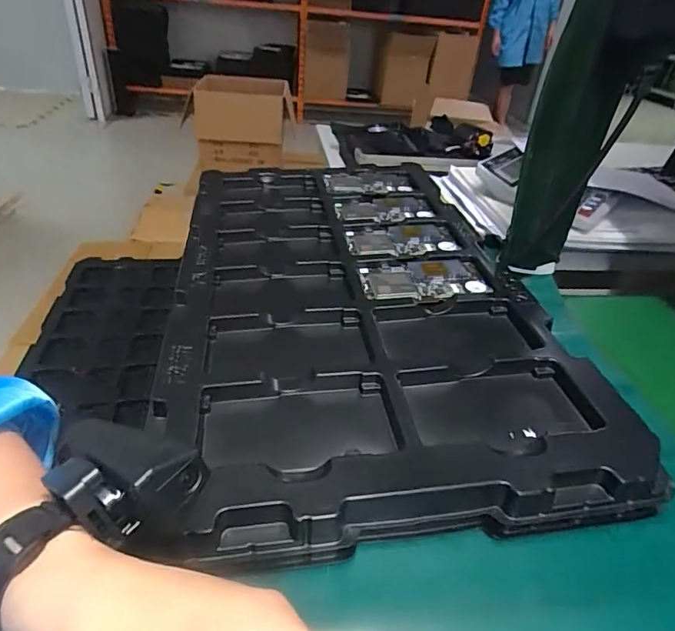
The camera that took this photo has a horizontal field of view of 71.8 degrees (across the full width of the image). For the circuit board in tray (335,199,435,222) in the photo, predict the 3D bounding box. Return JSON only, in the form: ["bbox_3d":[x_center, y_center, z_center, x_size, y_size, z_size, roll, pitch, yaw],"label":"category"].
[{"bbox_3d":[0.058,-0.136,0.600,0.119,0.010,0.071,2,36,-5],"label":"circuit board in tray"}]

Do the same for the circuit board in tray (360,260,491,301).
[{"bbox_3d":[0.086,-0.037,0.471,0.123,0.008,0.068,-4,37,-13],"label":"circuit board in tray"}]

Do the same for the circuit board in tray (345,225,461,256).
[{"bbox_3d":[0.071,-0.085,0.530,0.117,0.009,0.065,-1,36,-9],"label":"circuit board in tray"}]

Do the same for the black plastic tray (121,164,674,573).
[{"bbox_3d":[0.009,-0.035,0.479,0.321,0.054,0.541,-2,36,-10],"label":"black plastic tray"}]

